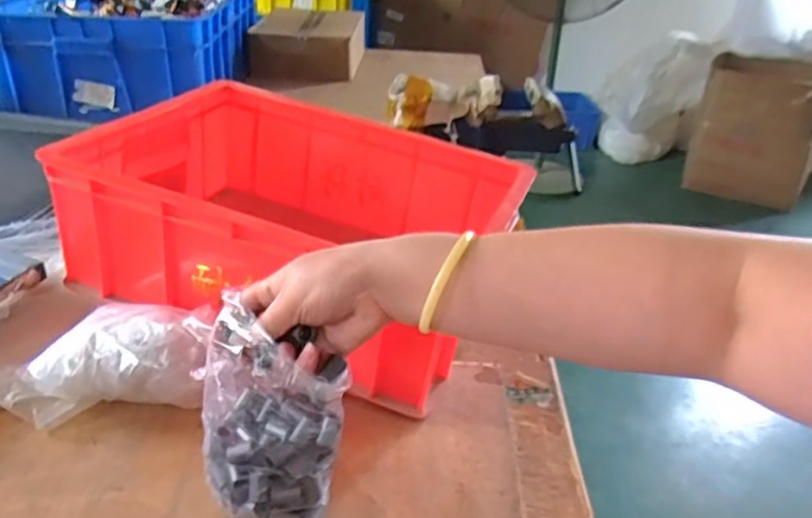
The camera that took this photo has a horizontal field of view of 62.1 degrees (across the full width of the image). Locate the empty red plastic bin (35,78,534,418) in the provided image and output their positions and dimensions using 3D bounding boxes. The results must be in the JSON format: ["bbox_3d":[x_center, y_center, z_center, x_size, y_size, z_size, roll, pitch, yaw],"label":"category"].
[{"bbox_3d":[-0.100,-0.032,0.707,0.403,0.182,0.313,11,30,15],"label":"empty red plastic bin"}]

